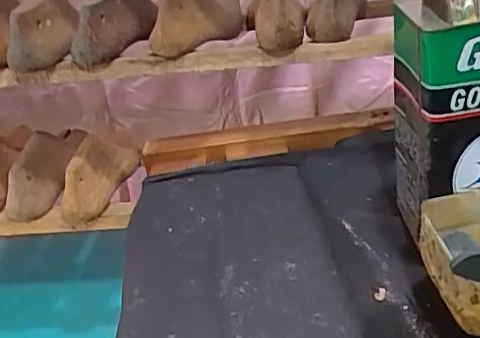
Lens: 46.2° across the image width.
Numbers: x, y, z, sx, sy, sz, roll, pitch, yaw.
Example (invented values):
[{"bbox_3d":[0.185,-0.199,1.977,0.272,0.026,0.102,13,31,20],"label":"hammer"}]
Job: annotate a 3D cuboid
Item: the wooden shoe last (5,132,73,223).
[{"bbox_3d":[-0.278,0.003,0.791,0.061,0.075,0.150,-1,50,10],"label":"wooden shoe last"}]

